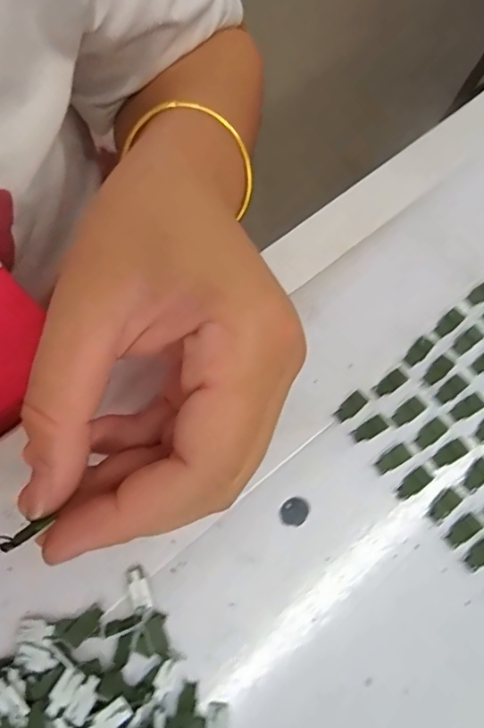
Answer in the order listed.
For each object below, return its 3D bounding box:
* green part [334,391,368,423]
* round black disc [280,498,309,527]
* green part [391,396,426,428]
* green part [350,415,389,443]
[{"bbox_3d":[0.044,0.017,0.202,0.014,0.004,0.007,-40,75,-12],"label":"green part"},{"bbox_3d":[0.020,0.056,0.190,0.011,0.004,0.010,0,71,1],"label":"round black disc"},{"bbox_3d":[0.067,0.019,0.201,0.014,0.004,0.007,-41,80,1],"label":"green part"},{"bbox_3d":[0.050,0.026,0.199,0.014,0.004,0.007,-30,73,5],"label":"green part"}]

